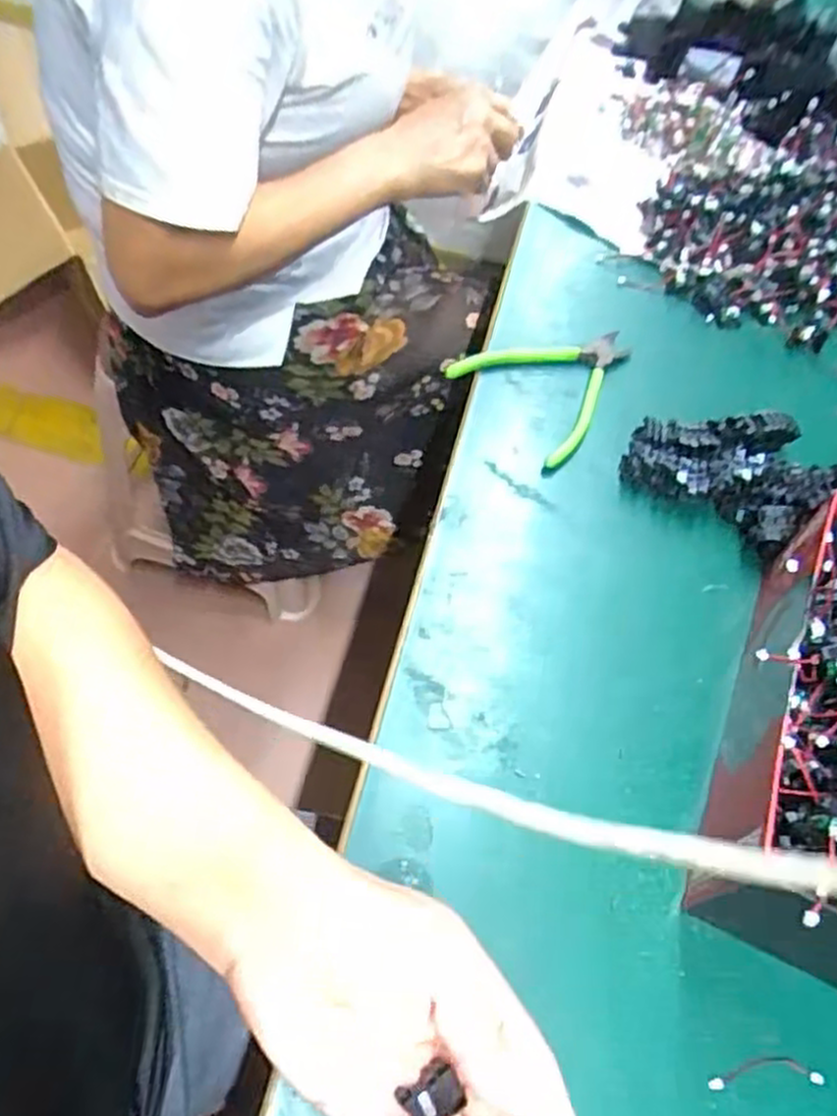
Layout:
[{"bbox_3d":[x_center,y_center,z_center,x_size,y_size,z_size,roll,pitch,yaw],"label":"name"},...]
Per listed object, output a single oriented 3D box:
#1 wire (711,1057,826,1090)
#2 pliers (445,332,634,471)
[{"bbox_3d":[0.161,0.239,0.364,0.055,0.004,0.012,3,59,-8],"label":"wire"},{"bbox_3d":[0.103,-0.139,0.586,0.104,0.019,0.135,41,61,15],"label":"pliers"}]

